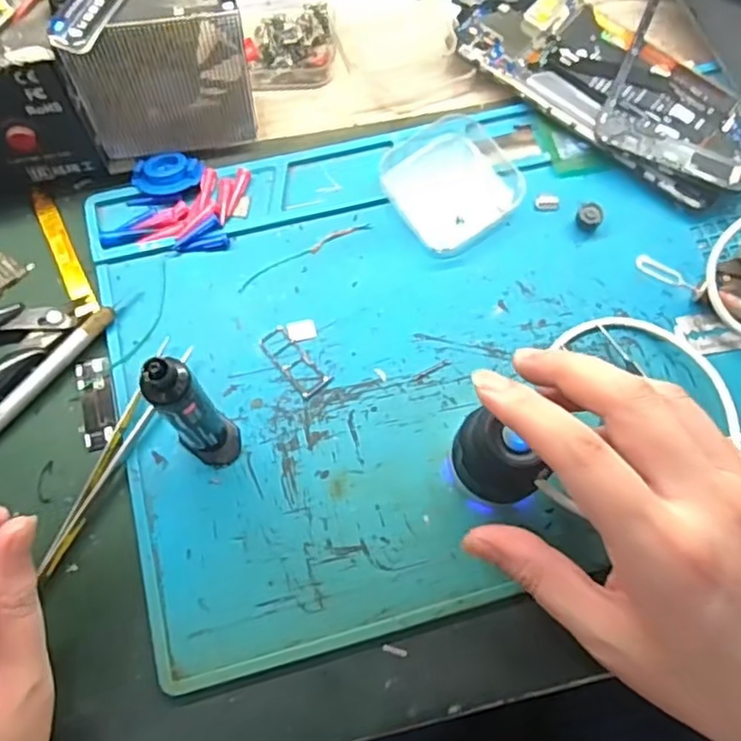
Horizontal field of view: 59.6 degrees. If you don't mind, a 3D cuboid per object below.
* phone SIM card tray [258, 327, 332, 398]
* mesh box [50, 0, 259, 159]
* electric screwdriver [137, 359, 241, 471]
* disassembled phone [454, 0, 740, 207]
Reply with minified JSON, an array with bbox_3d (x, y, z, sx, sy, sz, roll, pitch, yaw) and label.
[{"bbox_3d":[-0.038,-0.005,0.316,0.017,0.004,0.040,-41,78,-14],"label":"phone SIM card tray"},{"bbox_3d":[-0.100,-0.145,0.315,0.078,0.082,0.032,-11,73,-6],"label":"mesh box"},{"bbox_3d":[-0.070,0.020,0.259,0.021,0.092,0.022,1,72,-2],"label":"electric screwdriver"},{"bbox_3d":[0.135,-0.162,0.367,0.175,0.017,0.077,39,75,9],"label":"disassembled phone"}]

